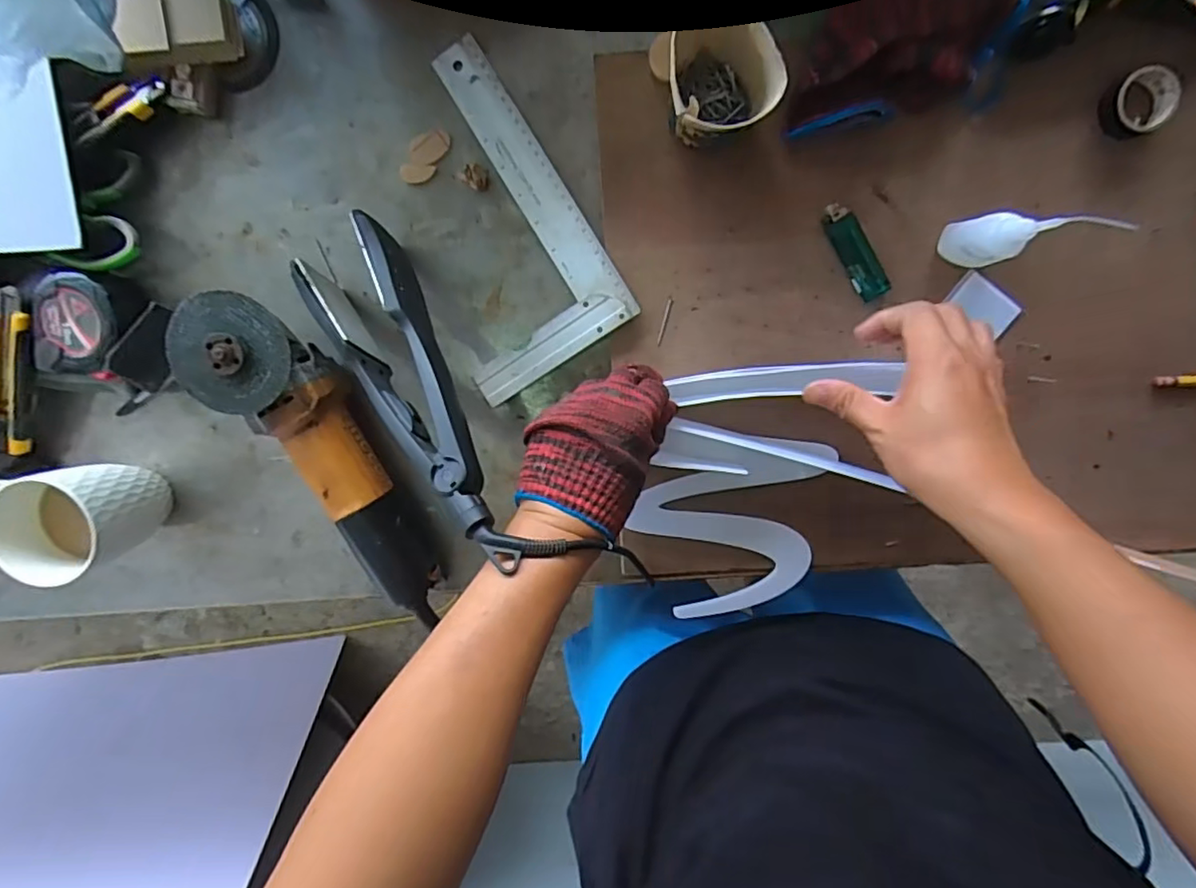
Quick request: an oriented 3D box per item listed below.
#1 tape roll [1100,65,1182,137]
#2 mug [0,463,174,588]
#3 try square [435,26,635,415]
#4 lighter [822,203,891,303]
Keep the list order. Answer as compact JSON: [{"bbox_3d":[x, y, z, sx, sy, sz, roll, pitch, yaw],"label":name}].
[{"bbox_3d":[0.406,-0.254,0.451,0.051,0.016,0.043,-22,101,5],"label":"tape roll"},{"bbox_3d":[-0.418,0.057,0.505,0.097,0.108,0.084,-9,100,4],"label":"mug"},{"bbox_3d":[-0.092,-0.177,0.493,0.145,0.015,0.254,-31,100,7],"label":"try square"},{"bbox_3d":[0.203,-0.152,0.481,0.025,0.013,0.079,-32,99,7],"label":"lighter"}]

